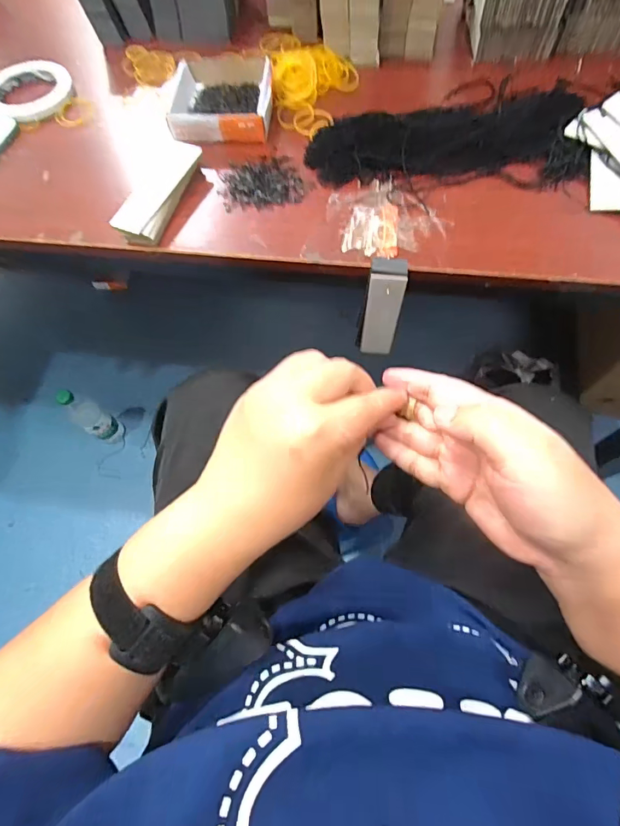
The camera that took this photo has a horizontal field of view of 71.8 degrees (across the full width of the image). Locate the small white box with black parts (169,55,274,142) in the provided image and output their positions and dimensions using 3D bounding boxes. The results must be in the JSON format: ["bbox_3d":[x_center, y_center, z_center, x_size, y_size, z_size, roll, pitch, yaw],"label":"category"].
[{"bbox_3d":[-0.099,-0.355,0.484,0.113,0.027,0.112,-1,67,2],"label":"small white box with black parts"}]

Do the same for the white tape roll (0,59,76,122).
[{"bbox_3d":[-0.350,-0.402,0.532,0.103,0.013,0.111,-1,67,2],"label":"white tape roll"}]

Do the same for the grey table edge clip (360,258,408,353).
[{"bbox_3d":[0.073,-0.102,0.432,0.035,0.116,0.027,10,67,6],"label":"grey table edge clip"}]

